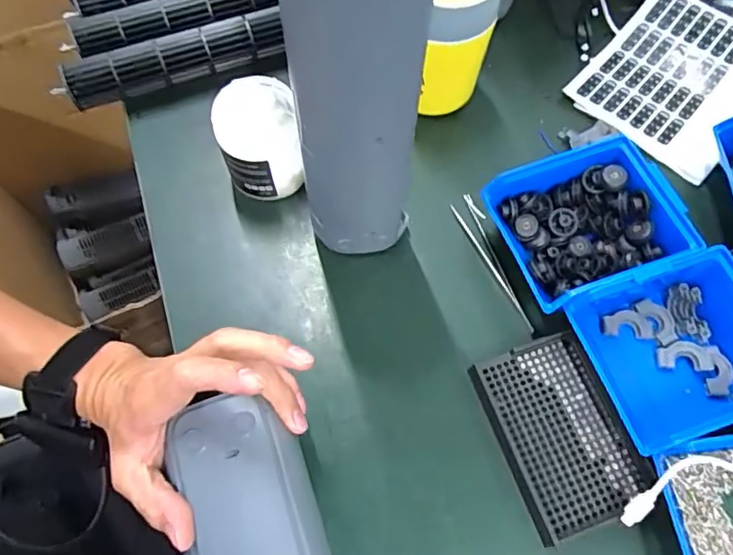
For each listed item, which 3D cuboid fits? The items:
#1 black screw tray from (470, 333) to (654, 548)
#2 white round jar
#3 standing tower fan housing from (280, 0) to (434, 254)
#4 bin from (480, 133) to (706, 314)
[{"bbox_3d":[0.144,0.114,0.401,0.089,0.017,0.130,-18,68,-8],"label":"black screw tray"},{"bbox_3d":[-0.091,-0.120,0.482,0.070,0.083,0.076,-8,67,-3],"label":"white round jar"},{"bbox_3d":[0.001,-0.117,0.350,0.086,0.314,0.082,4,67,1],"label":"standing tower fan housing"},{"bbox_3d":[0.181,-0.040,0.446,0.133,0.062,0.115,-18,68,-8],"label":"bin"}]

